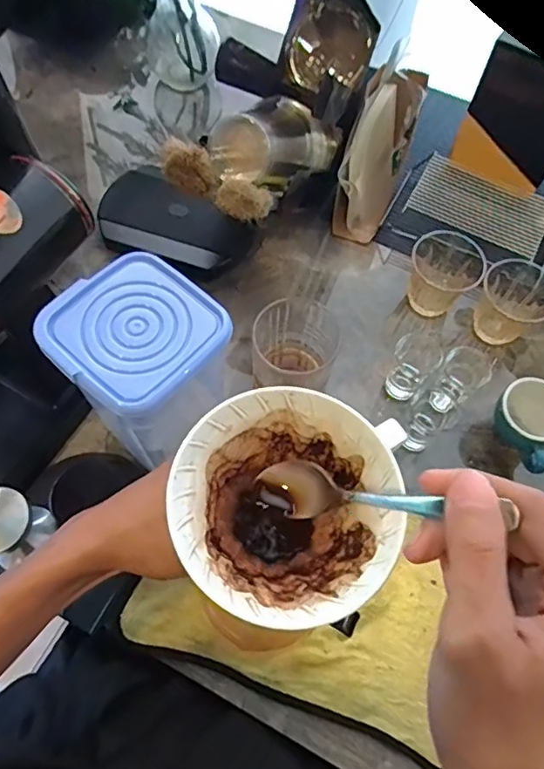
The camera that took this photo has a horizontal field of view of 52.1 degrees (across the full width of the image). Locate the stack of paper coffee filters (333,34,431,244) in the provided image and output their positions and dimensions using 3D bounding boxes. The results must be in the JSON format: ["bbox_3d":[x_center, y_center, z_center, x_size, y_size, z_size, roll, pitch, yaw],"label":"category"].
[{"bbox_3d":[0.119,-0.264,0.631,0.063,0.199,0.069,19,20,7],"label":"stack of paper coffee filters"}]

